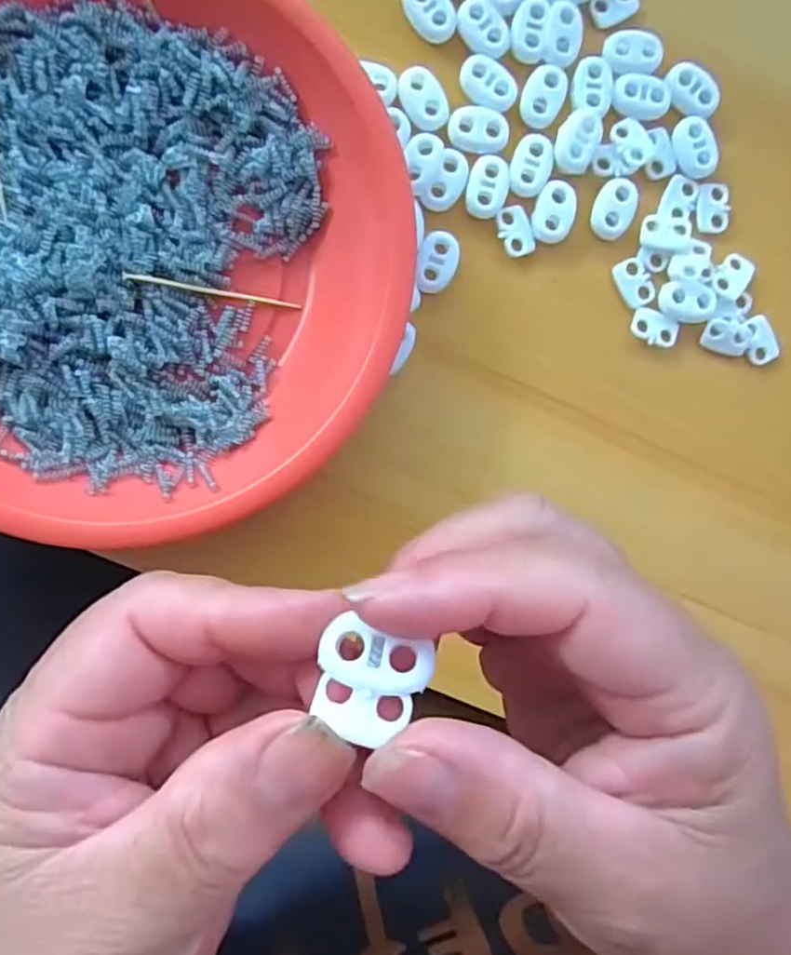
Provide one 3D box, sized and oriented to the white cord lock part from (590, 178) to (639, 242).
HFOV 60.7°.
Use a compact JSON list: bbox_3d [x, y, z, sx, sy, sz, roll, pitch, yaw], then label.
[{"bbox_3d":[0.083,-0.101,0.255,0.015,0.004,0.022,21,89,-7],"label":"white cord lock part"}]

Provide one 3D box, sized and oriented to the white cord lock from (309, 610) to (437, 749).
[{"bbox_3d":[-0.005,0.038,0.128,0.019,0.007,0.020,21,91,-9],"label":"white cord lock"}]

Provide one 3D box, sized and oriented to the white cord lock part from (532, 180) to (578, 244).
[{"bbox_3d":[0.060,-0.099,0.252,0.015,0.004,0.022,11,90,-7],"label":"white cord lock part"}]

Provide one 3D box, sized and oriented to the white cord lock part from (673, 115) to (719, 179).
[{"bbox_3d":[0.114,-0.125,0.256,0.014,0.006,0.022,-10,93,-6],"label":"white cord lock part"}]

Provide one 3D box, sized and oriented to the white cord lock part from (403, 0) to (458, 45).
[{"bbox_3d":[0.013,-0.168,0.242,0.016,0.004,0.023,-32,95,-5],"label":"white cord lock part"}]

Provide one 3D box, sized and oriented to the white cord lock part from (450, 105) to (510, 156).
[{"bbox_3d":[0.031,-0.128,0.247,0.022,0.004,0.016,7,91,-7],"label":"white cord lock part"}]

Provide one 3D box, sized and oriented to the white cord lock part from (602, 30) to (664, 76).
[{"bbox_3d":[0.088,-0.158,0.250,0.021,0.004,0.015,-2,92,-6],"label":"white cord lock part"}]

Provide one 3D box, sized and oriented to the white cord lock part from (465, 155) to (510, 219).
[{"bbox_3d":[0.035,-0.107,0.248,0.015,0.004,0.022,10,90,-7],"label":"white cord lock part"}]

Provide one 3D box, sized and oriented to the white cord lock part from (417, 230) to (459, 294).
[{"bbox_3d":[0.016,-0.079,0.248,0.014,0.004,0.022,13,90,-7],"label":"white cord lock part"}]

